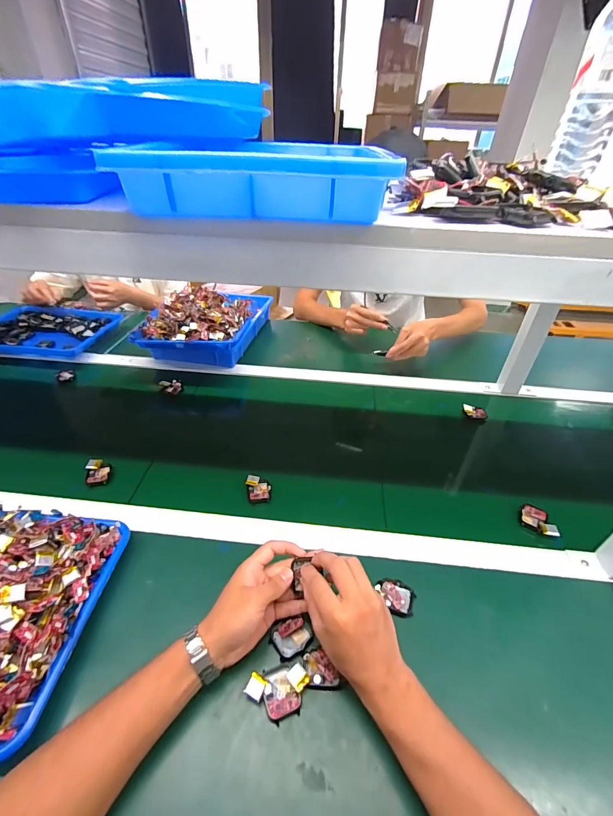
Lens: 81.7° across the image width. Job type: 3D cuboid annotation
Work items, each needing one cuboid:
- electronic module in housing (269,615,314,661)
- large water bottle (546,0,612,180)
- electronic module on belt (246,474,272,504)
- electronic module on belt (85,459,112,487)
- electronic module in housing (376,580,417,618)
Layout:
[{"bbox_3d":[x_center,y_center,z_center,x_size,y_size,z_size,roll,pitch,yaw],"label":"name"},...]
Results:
[{"bbox_3d":[-0.017,0.270,0.416,0.049,0.019,0.038,-6,39,-10],"label":"electronic module in housing"},{"bbox_3d":[0.360,-0.401,0.424,0.064,0.197,0.061,21,42,23],"label":"large water bottle"},{"bbox_3d":[-0.079,0.134,0.589,0.039,0.017,0.047,-4,39,-8],"label":"electronic module on belt"},{"bbox_3d":[-0.357,0.109,0.610,0.034,0.023,0.046,-8,39,-13],"label":"electronic module on belt"},{"bbox_3d":[0.115,0.243,0.456,0.048,0.008,0.040,13,40,14],"label":"electronic module in housing"}]

